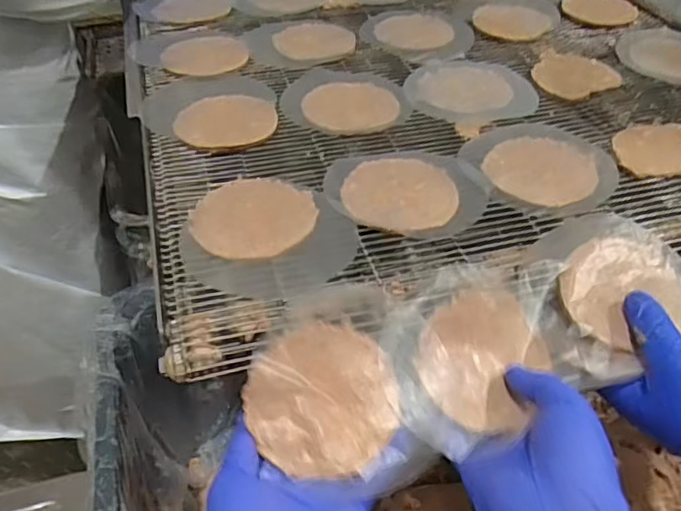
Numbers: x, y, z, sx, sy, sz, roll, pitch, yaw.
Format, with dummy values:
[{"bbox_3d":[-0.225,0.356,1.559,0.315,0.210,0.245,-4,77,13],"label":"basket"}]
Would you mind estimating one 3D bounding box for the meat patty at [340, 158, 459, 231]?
[{"bbox_3d":[0.045,-0.049,0.451,0.084,0.008,0.078,0,40,1],"label":"meat patty"}]

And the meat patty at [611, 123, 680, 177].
[{"bbox_3d":[0.269,-0.092,0.499,0.090,0.013,0.058,-26,46,-27],"label":"meat patty"}]

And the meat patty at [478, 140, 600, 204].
[{"bbox_3d":[0.161,-0.071,0.476,0.085,0.005,0.081,11,42,14],"label":"meat patty"}]

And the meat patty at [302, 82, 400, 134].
[{"bbox_3d":[0.010,-0.138,0.547,0.085,0.013,0.077,-2,40,-1],"label":"meat patty"}]

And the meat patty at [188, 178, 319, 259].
[{"bbox_3d":[-0.064,-0.029,0.431,0.087,0.010,0.081,0,40,0],"label":"meat patty"}]

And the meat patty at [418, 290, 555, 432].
[{"bbox_3d":[0.090,0.064,0.369,0.083,0.009,0.079,4,67,-9],"label":"meat patty"}]

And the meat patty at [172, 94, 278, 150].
[{"bbox_3d":[-0.102,-0.122,0.528,0.086,0.009,0.084,0,40,0],"label":"meat patty"}]

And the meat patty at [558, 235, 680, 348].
[{"bbox_3d":[0.190,0.022,0.391,0.087,0.007,0.076,-8,59,-10],"label":"meat patty"}]

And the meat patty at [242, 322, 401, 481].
[{"bbox_3d":[-0.010,0.084,0.348,0.087,0.007,0.084,-7,75,-10],"label":"meat patty"}]

